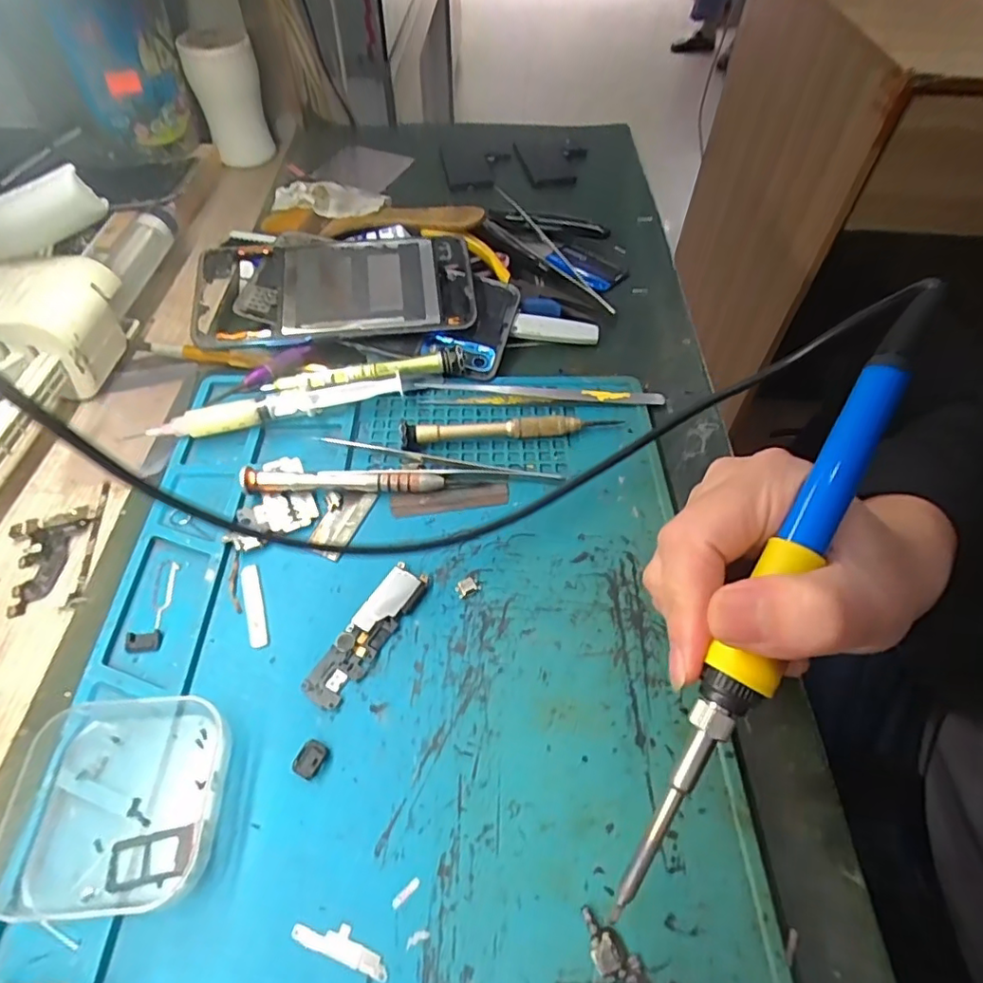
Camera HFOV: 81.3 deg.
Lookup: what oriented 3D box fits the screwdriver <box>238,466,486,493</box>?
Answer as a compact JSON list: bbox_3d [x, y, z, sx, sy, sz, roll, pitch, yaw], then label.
[{"bbox_3d":[-0.062,-0.005,0.276,0.110,0.014,0.010,-2,54,-2],"label":"screwdriver"}]

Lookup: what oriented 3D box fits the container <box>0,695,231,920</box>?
[{"bbox_3d":[-0.128,0.103,0.195,0.066,0.017,0.064,-4,54,-4],"label":"container"}]

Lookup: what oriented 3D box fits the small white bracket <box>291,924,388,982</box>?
[{"bbox_3d":[-0.046,0.140,0.177,0.032,0.004,0.008,16,55,11],"label":"small white bracket"}]

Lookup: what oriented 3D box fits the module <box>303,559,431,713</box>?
[{"bbox_3d":[-0.051,0.058,0.236,0.017,0.005,0.064,27,58,18],"label":"module"}]

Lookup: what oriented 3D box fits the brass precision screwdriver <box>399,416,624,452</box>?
[{"bbox_3d":[0.011,-0.034,0.296,0.113,0.014,0.010,-8,54,-6],"label":"brass precision screwdriver"}]

